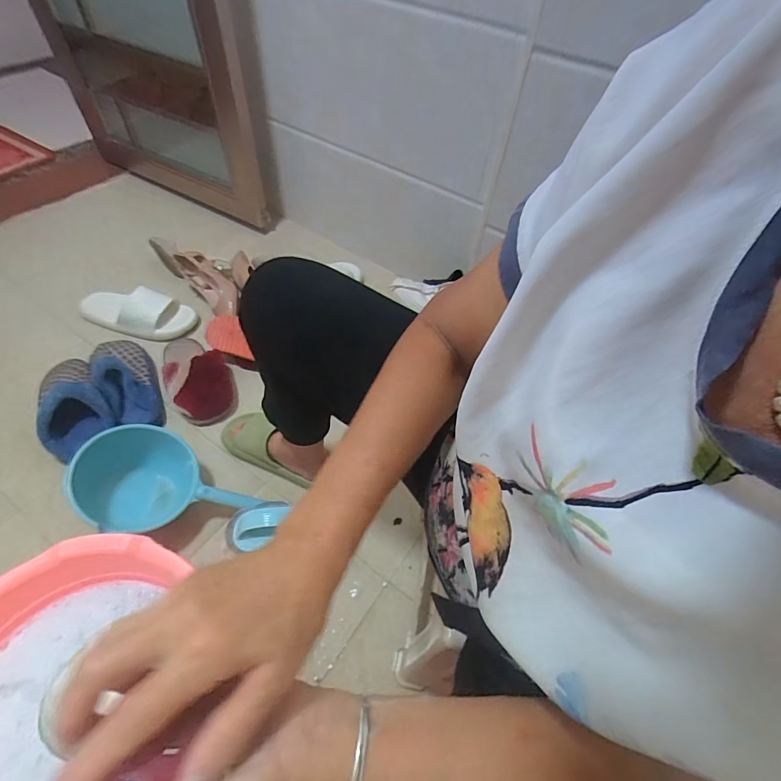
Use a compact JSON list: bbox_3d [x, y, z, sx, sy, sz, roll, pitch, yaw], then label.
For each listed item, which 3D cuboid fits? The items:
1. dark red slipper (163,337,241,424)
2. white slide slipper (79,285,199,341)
[{"bbox_3d":[-0.414,-0.043,0.893,0.127,0.080,0.239,-26,59,-22],"label":"dark red slipper"},{"bbox_3d":[-0.601,-0.186,0.992,0.273,0.077,0.099,9,53,3],"label":"white slide slipper"}]

